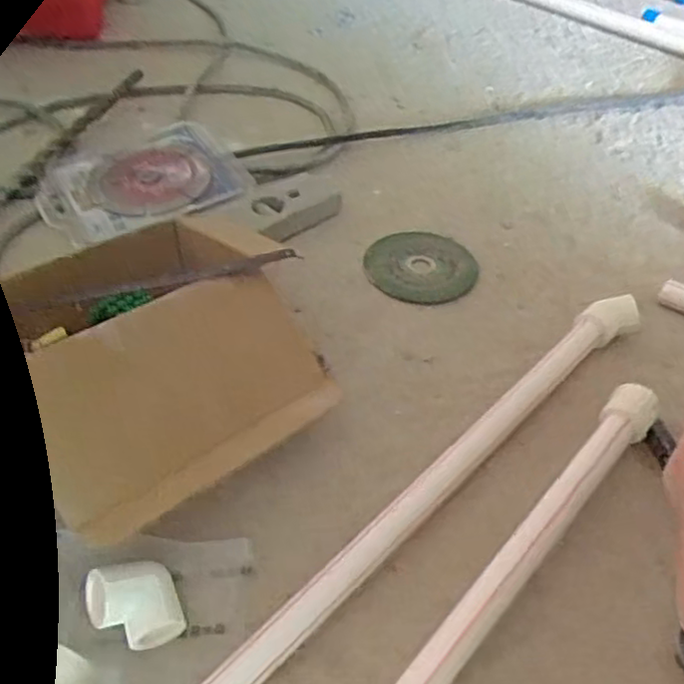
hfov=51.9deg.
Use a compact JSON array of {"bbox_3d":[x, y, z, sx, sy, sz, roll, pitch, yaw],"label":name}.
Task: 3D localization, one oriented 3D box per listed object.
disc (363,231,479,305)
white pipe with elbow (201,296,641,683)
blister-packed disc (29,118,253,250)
[{"bbox_3d":[0.066,-0.066,0.588,0.091,0.008,0.091,2,46,-2],"label":"disc"},{"bbox_3d":[0.064,0.080,0.432,0.418,0.028,0.030,-34,56,-31],"label":"white pipe with elbow"},{"bbox_3d":[-0.177,-0.146,0.619,0.172,0.022,0.122,-20,50,-22],"label":"blister-packed disc"}]

